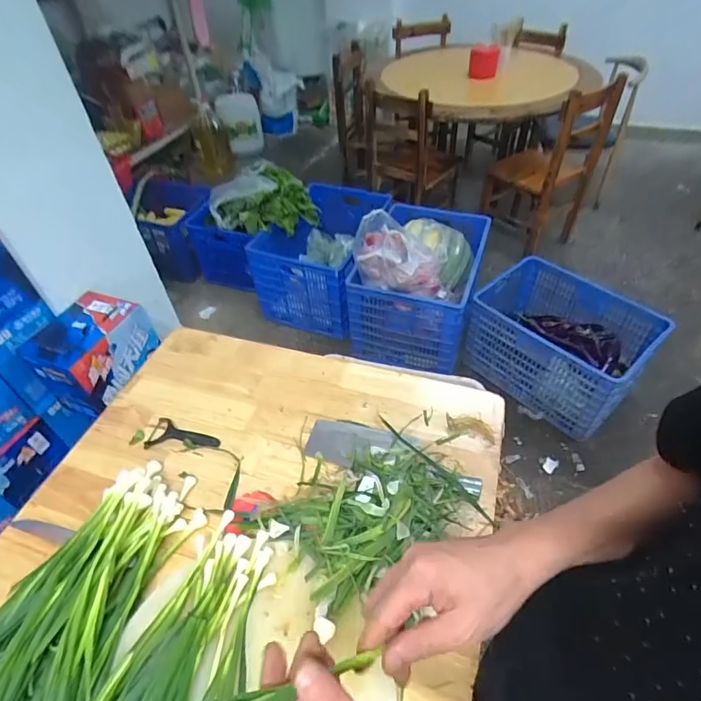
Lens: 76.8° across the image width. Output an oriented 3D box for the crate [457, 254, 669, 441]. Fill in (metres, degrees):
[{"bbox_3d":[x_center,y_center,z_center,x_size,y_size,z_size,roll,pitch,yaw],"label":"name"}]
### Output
[{"bbox_3d":[0.822,-0.048,1.766,0.576,0.362,0.488,34,57,30],"label":"crate"}]

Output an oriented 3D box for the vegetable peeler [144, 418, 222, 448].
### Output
[{"bbox_3d":[-0.319,0.166,0.843,0.139,0.012,0.066,7,47,10],"label":"vegetable peeler"}]

